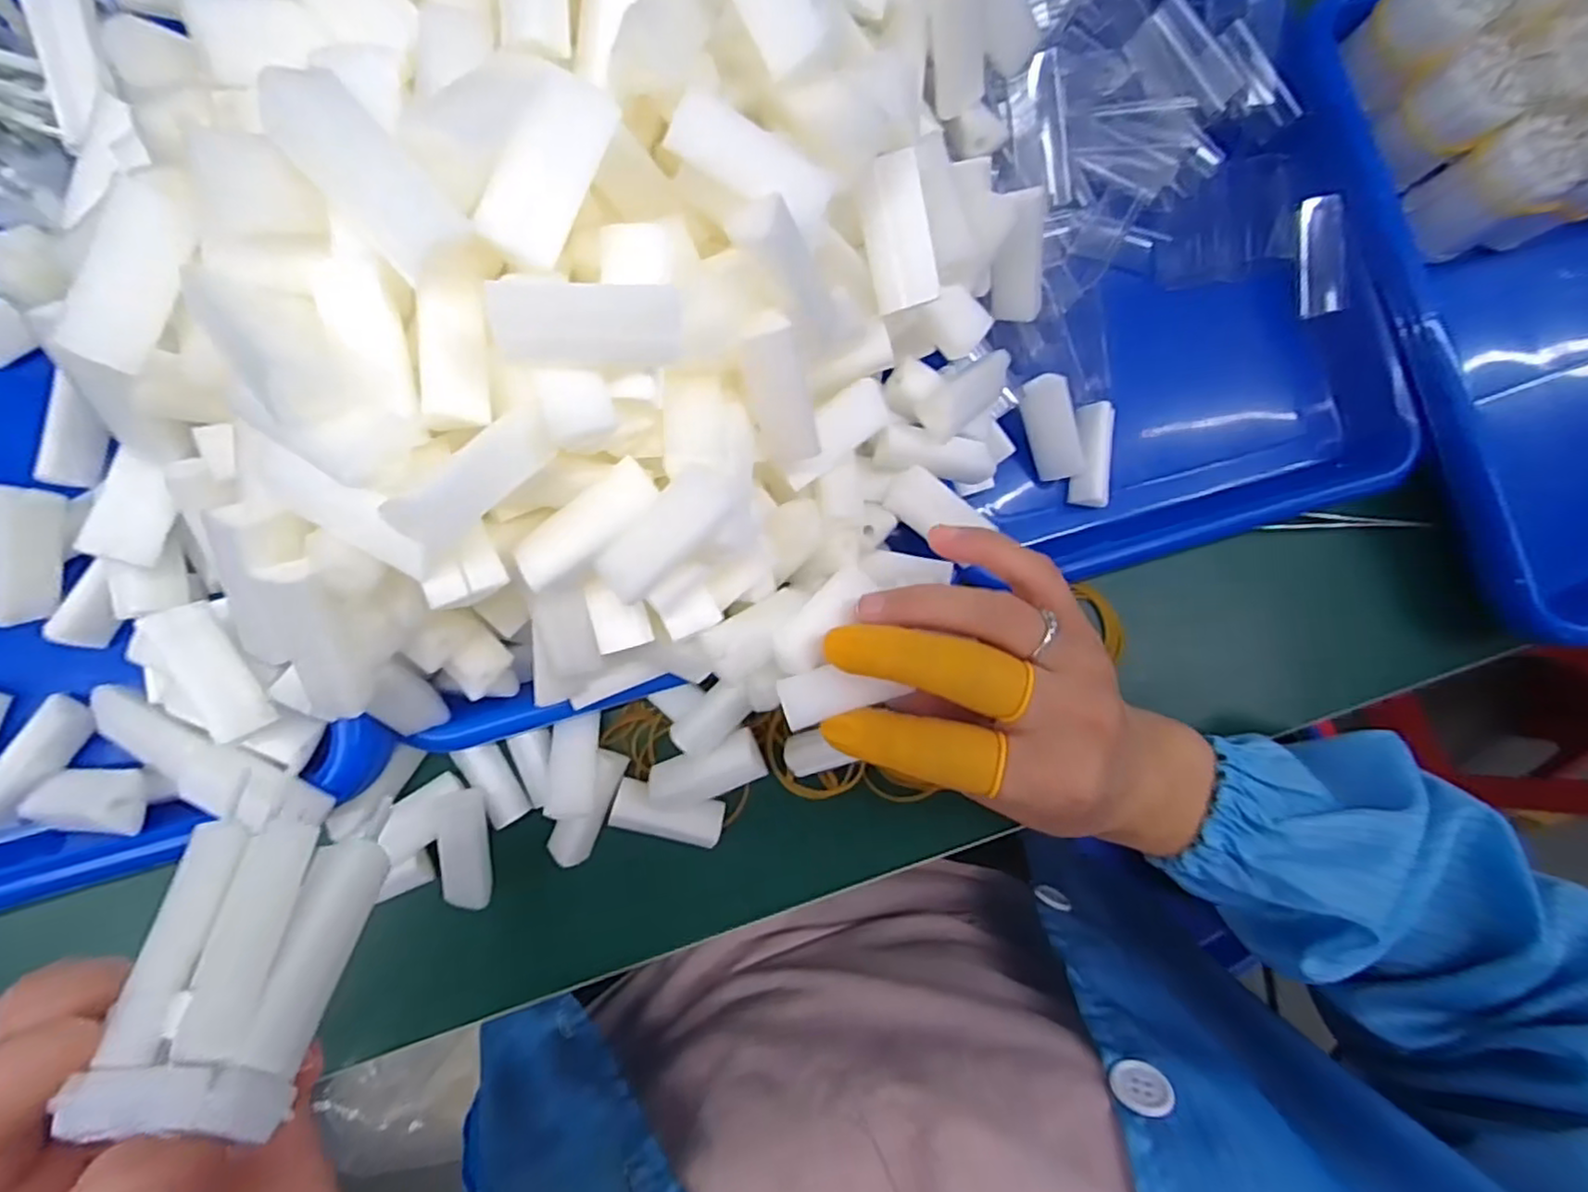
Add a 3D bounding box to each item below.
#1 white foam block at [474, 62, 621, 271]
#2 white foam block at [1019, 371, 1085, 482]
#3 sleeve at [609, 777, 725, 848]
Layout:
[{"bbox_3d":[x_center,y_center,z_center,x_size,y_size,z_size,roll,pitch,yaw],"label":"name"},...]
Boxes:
[{"bbox_3d":[-0.060,-0.106,0.172,0.019,0.009,0.046,24,82,-4],"label":"white foam block"},{"bbox_3d":[0.117,-0.075,0.314,0.021,0.006,0.048,-10,119,27],"label":"white foam block"},{"bbox_3d":[-0.052,0.091,0.292,0.045,0.017,0.019,17,83,-5],"label":"sleeve"}]

